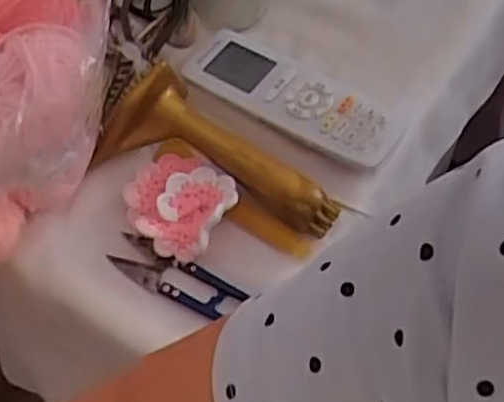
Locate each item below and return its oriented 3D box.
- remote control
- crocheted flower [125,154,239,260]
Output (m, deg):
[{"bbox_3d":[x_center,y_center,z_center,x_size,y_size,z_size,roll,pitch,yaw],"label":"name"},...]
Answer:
[{"bbox_3d":[0.025,-0.073,0.491,0.153,0.017,0.060,30,65,18],"label":"remote control"},{"bbox_3d":[-0.048,0.000,0.453,0.068,0.023,0.059,25,64,16],"label":"crocheted flower"}]

